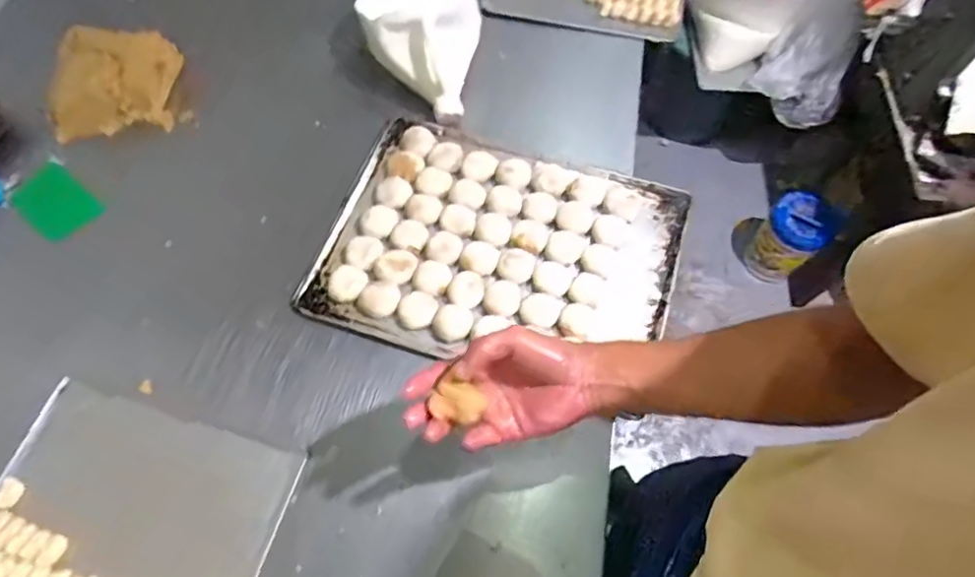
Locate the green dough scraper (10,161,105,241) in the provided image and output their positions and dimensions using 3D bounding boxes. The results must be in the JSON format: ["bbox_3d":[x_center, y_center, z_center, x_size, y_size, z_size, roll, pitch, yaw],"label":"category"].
[{"bbox_3d":[-0.647,-0.128,0.833,0.112,0.004,0.088,41,79,4],"label":"green dough scraper"}]

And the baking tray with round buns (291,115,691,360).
[{"bbox_3d":[0.015,-0.054,0.766,0.457,0.055,0.342,19,67,8],"label":"baking tray with round buns"}]

